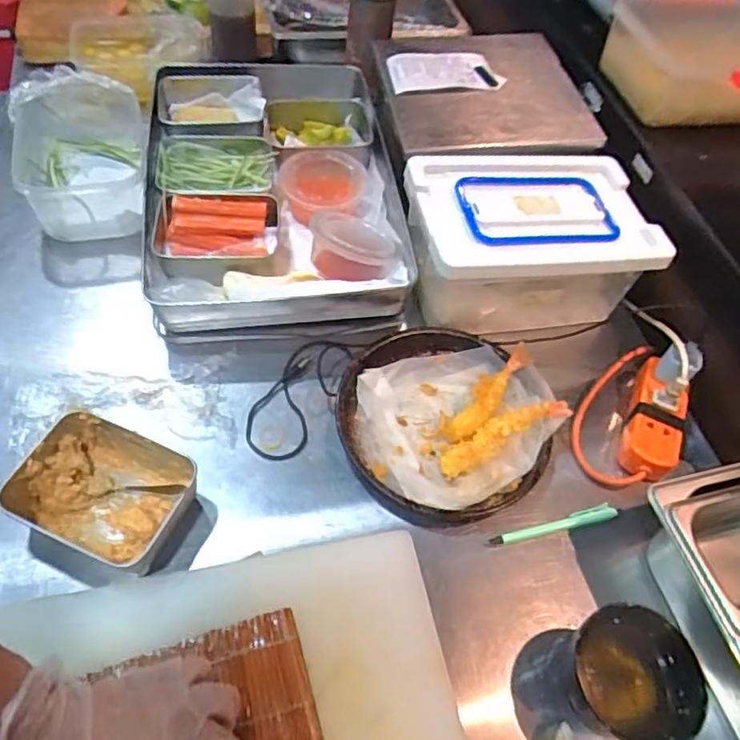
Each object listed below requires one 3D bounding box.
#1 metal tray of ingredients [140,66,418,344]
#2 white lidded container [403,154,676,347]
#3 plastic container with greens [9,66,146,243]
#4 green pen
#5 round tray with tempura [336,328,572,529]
[{"bbox_3d":[-0.118,-0.228,0.753,0.297,0.083,0.410,-4,56,-10],"label":"metal tray of ingredients"},{"bbox_3d":[0.168,-0.136,0.682,0.243,0.132,0.167,-6,57,-12],"label":"white lidded container"},{"bbox_3d":[-0.349,-0.259,0.737,0.144,0.108,0.197,-10,57,-14],"label":"plastic container with greens"},{"bbox_3d":[0.174,0.148,0.568,0.129,0.006,0.016,-10,57,-14],"label":"green pen"},{"bbox_3d":[0.073,0.045,0.595,0.207,0.031,0.207,3,55,-5],"label":"round tray with tempura"}]

